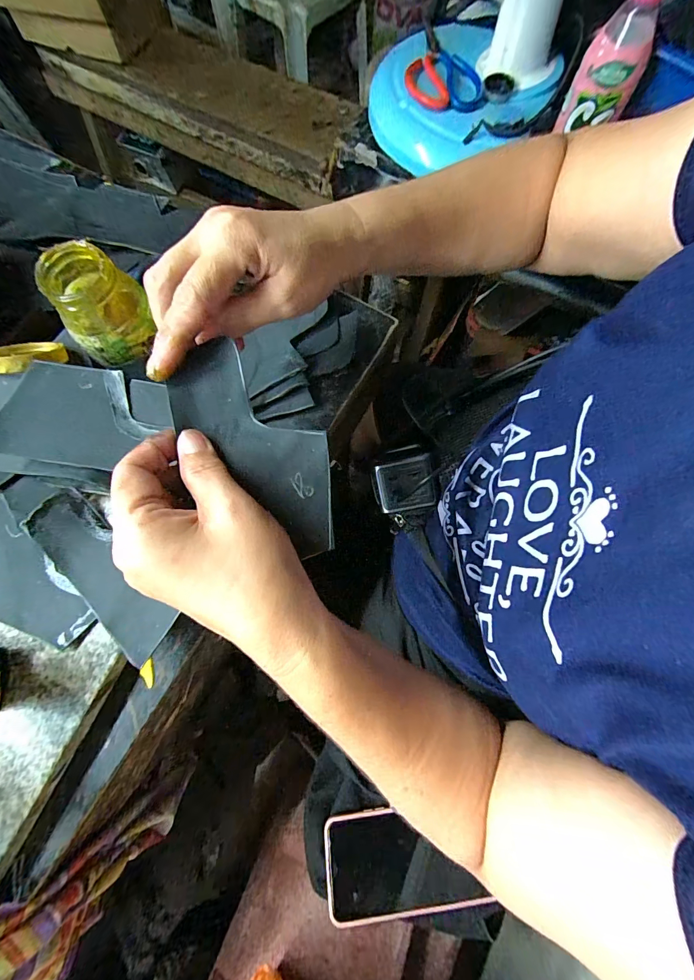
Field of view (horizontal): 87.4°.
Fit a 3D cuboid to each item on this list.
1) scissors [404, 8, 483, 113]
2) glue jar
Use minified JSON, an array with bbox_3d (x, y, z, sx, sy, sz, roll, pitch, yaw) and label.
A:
[{"bbox_3d":[0.136,-0.602,0.503,0.104,0.014,0.206,5,74,1],"label":"scissors"},{"bbox_3d":[-0.197,-0.148,0.287,0.064,0.058,0.067,0,74,0],"label":"glue jar"}]

